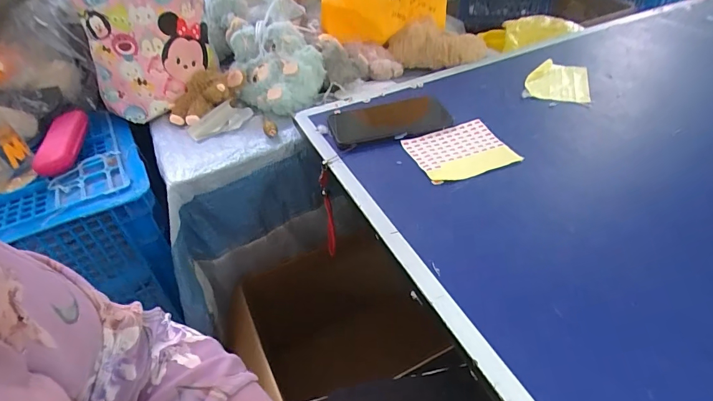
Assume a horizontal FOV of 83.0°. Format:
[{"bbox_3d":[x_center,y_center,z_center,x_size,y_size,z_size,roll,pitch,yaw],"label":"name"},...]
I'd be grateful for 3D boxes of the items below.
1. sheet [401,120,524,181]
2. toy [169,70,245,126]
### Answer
[{"bbox_3d":[0.133,-0.065,0.522,0.118,0.012,0.095,-18,54,-11],"label":"sheet"},{"bbox_3d":[-0.245,-0.173,0.662,0.131,0.061,0.083,-35,50,-29],"label":"toy"}]

